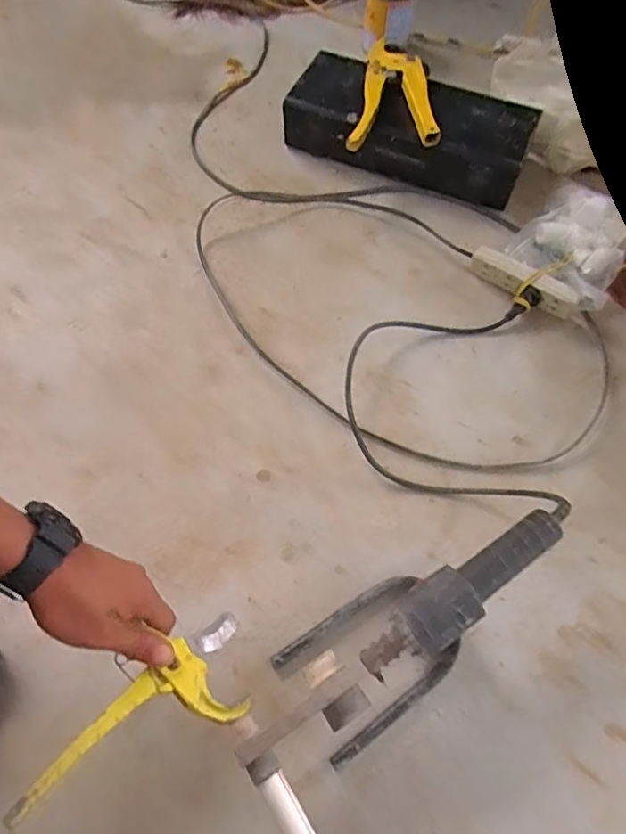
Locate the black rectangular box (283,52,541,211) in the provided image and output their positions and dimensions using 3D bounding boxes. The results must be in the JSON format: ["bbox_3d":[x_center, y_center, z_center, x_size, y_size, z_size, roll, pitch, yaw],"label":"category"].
[{"bbox_3d":[0.143,-0.440,0.842,0.360,0.086,0.156,18,63,7],"label":"black rectangular box"}]

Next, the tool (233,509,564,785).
[{"bbox_3d":[0.084,0.196,0.481,0.327,0.128,0.101,-30,67,-16],"label":"tool"}]

